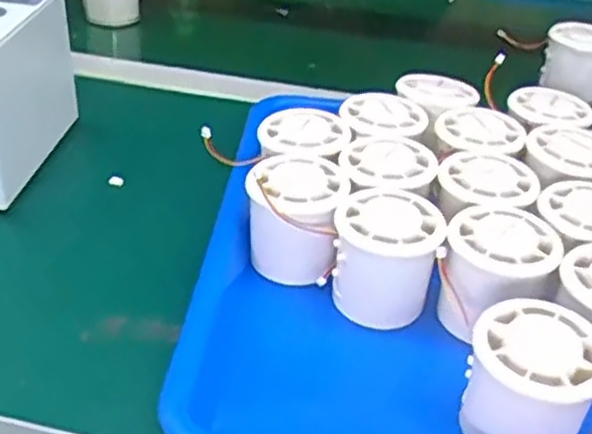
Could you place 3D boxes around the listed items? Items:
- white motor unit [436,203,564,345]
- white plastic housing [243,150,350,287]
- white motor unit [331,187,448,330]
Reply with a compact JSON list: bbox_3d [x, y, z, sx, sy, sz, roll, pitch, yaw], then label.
[{"bbox_3d":[0.104,0.033,0.395,0.053,0.057,0.061,16,36,18],"label":"white motor unit"},{"bbox_3d":[0.000,0.002,0.428,0.052,0.056,0.057,3,34,-2],"label":"white plastic housing"},{"bbox_3d":[0.049,0.022,0.405,0.053,0.058,0.051,3,34,-2],"label":"white motor unit"}]

